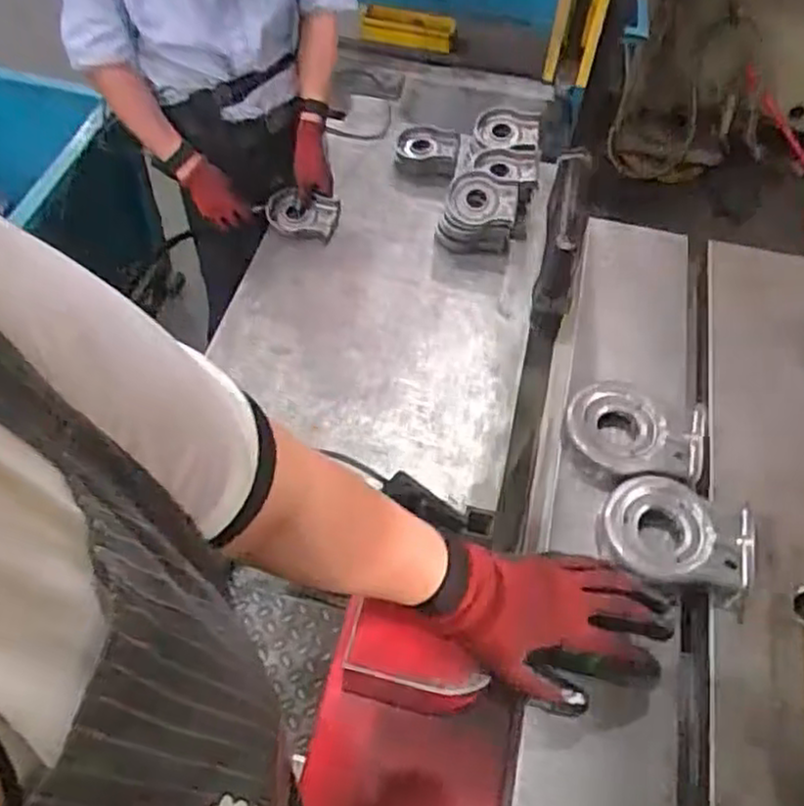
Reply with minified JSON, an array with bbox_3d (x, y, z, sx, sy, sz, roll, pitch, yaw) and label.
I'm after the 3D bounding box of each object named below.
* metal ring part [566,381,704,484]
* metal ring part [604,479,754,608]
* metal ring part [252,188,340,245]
[{"bbox_3d":[0.215,0.025,0.685,0.121,0.032,0.096,11,56,4],"label":"metal ring part"},{"bbox_3d":[0.237,0.112,0.631,0.121,0.032,0.088,17,56,7],"label":"metal ring part"},{"bbox_3d":[-0.193,-0.350,1.379,0.155,0.087,0.036,16,14,8],"label":"metal ring part"}]

